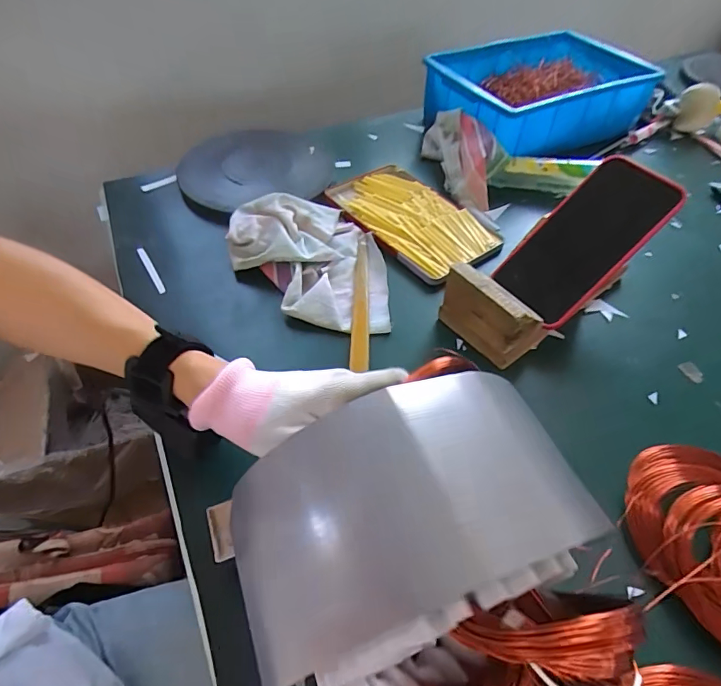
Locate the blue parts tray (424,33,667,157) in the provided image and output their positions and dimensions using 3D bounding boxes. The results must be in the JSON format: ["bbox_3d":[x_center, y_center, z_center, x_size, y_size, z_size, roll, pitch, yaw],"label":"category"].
[{"bbox_3d":[0.261,-0.369,0.688,0.304,0.091,0.203,-25,55,-21],"label":"blue parts tray"}]

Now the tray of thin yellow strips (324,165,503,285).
[{"bbox_3d":[0.061,-0.150,0.544,0.125,0.013,0.203,-34,58,-26],"label":"tray of thin yellow strips"}]

